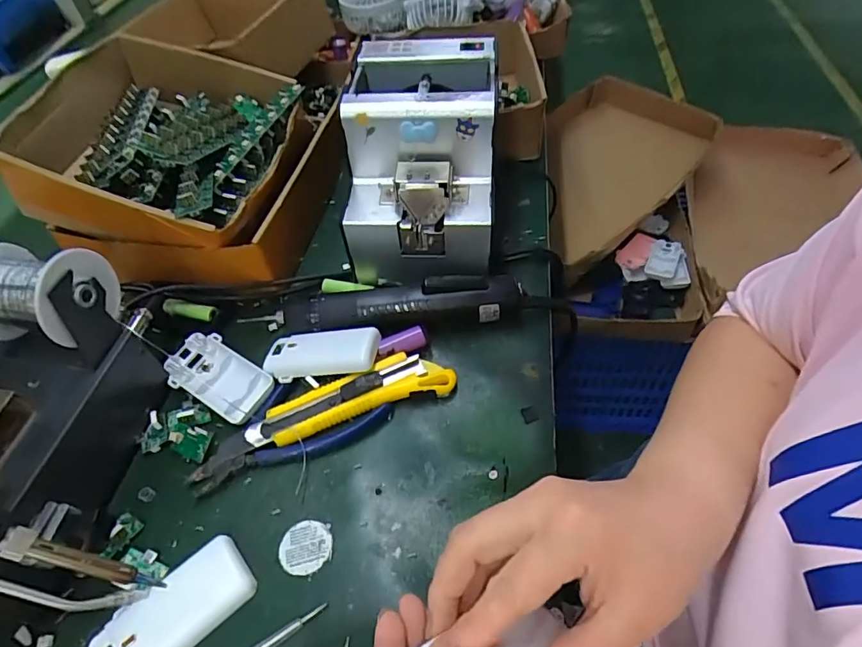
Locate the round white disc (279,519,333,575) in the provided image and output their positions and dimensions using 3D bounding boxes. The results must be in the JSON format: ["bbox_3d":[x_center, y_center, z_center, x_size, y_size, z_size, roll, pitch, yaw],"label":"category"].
[{"bbox_3d":[-0.082,0.145,0.324,0.033,0.004,0.033,-3,51,4],"label":"round white disc"}]

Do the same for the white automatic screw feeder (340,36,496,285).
[{"bbox_3d":[-0.007,-0.140,0.447,0.119,0.150,0.163,-2,51,5],"label":"white automatic screw feeder"}]

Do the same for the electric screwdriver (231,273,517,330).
[{"bbox_3d":[-0.038,-0.014,0.414,0.223,0.043,0.029,-5,51,3],"label":"electric screwdriver"}]

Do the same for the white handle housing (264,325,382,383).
[{"bbox_3d":[-0.088,0.023,0.399,0.090,0.015,0.043,-2,51,5],"label":"white handle housing"}]

